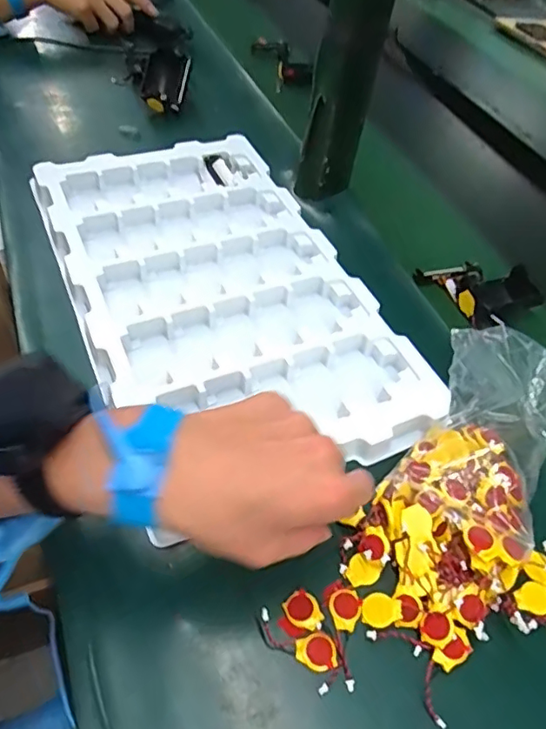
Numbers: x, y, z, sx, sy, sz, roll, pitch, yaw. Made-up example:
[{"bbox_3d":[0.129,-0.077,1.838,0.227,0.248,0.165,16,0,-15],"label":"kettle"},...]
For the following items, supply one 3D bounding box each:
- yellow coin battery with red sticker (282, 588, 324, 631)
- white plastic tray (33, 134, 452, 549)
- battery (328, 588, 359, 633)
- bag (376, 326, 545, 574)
[{"bbox_3d":[0.019,0.149,0.330,0.020,0.004,0.023,-31,60,-29],"label":"yellow coin battery with red sticker"},{"bbox_3d":[-0.052,-0.076,0.497,0.243,0.031,0.417,-15,54,-20],"label":"white plastic tray"},{"bbox_3d":[0.044,0.150,0.333,0.018,0.004,0.025,15,49,4],"label":"battery"},{"bbox_3d":[0.148,0.055,0.381,0.097,0.069,0.165,28,53,17],"label":"bag"}]

